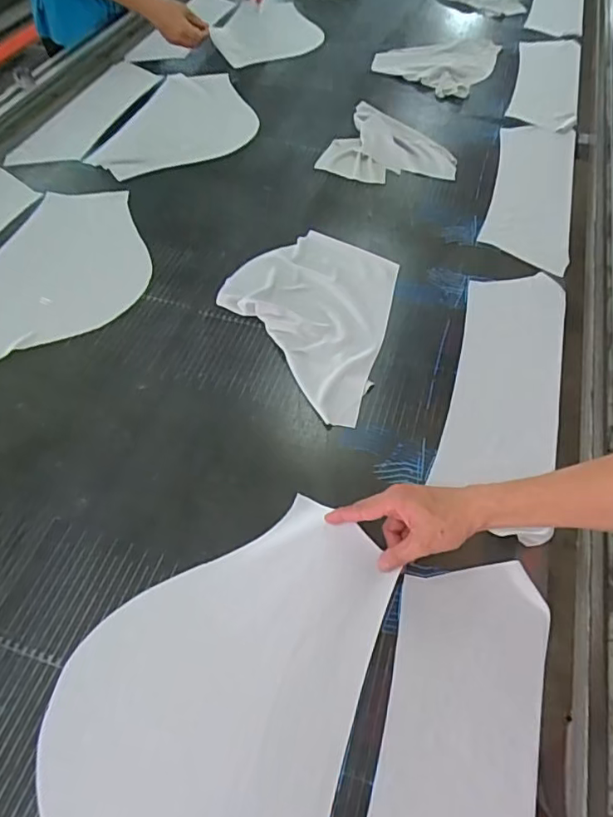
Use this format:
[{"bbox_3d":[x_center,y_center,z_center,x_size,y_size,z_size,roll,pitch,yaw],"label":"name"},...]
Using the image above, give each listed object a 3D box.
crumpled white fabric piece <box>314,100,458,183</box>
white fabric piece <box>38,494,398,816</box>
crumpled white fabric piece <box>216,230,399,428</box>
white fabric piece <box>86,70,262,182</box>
[{"bbox_3d":[0.178,-0.515,1.085,0.244,0.031,0.235,21,59,17],"label":"crumpled white fabric piece"},{"bbox_3d":[-0.099,0.300,0.513,0.276,0.024,0.451,12,57,12],"label":"white fabric piece"},{"bbox_3d":[0.010,-0.152,0.828,0.280,0.023,0.315,24,60,19],"label":"crumpled white fabric piece"},{"bbox_3d":[-0.245,-0.601,1.133,0.269,0.018,0.391,17,58,14],"label":"white fabric piece"}]

